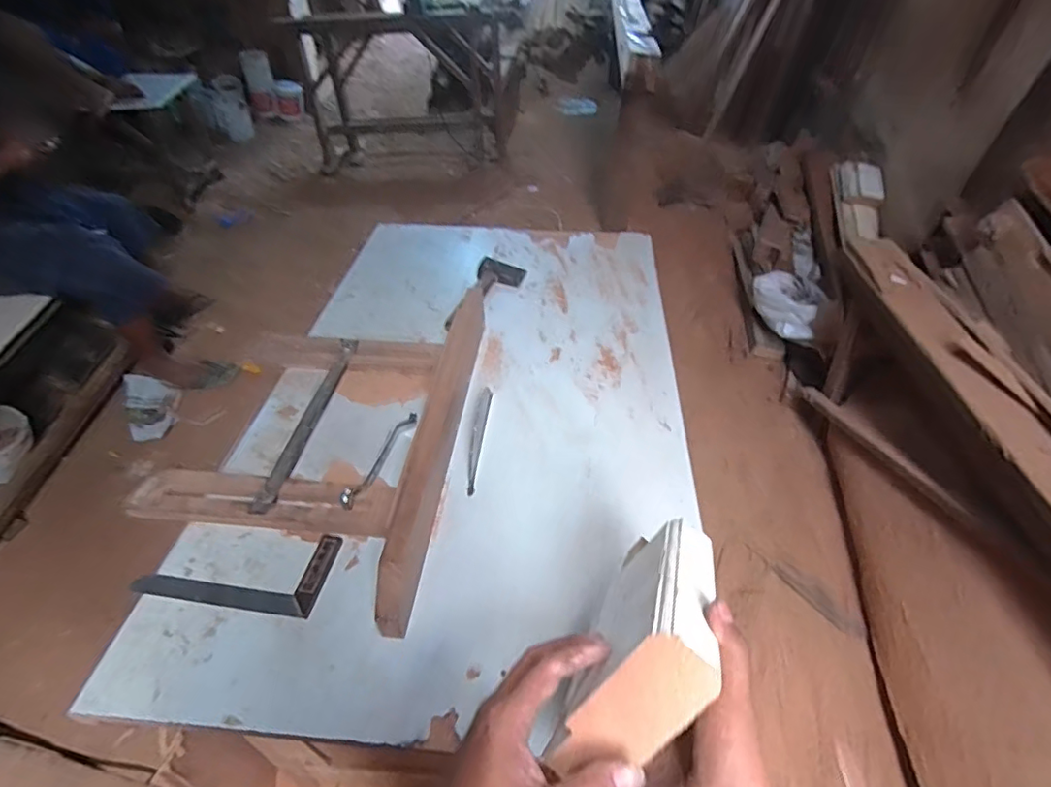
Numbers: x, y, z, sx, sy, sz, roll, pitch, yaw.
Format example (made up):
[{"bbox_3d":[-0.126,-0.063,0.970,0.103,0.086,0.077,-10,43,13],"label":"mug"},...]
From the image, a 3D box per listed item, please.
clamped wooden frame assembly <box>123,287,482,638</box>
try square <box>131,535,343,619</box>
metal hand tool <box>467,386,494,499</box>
[{"bbox_3d":[-0.321,0.039,0.891,0.434,0.107,0.639,5,47,7],"label":"clamped wooden frame assembly"},{"bbox_3d":[-0.387,0.232,0.745,0.243,0.013,0.115,6,47,7],"label":"try square"},{"bbox_3d":[-0.077,0.071,0.902,0.022,0.004,0.223,2,47,4],"label":"metal hand tool"}]

